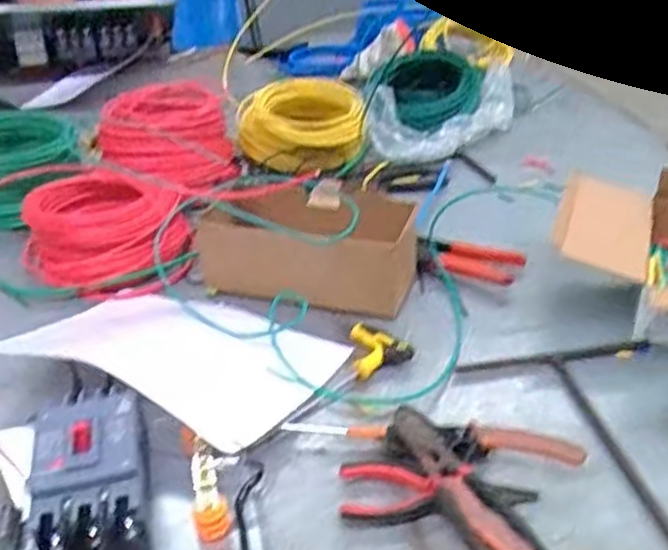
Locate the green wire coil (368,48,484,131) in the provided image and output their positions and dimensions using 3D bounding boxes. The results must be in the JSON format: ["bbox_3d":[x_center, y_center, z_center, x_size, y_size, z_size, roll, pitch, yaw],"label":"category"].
[{"bbox_3d":[0.146,-0.304,1.196,0.176,0.066,0.218,3,34,9],"label":"green wire coil"}]

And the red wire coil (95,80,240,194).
[{"bbox_3d":[-0.242,-0.201,1.069,0.180,0.077,0.214,-10,34,-10],"label":"red wire coil"}]

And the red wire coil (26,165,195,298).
[{"bbox_3d":[-0.277,-0.054,0.895,0.196,0.077,0.177,-13,35,-14],"label":"red wire coil"}]

